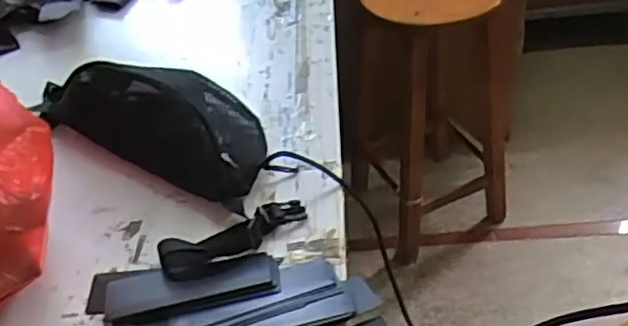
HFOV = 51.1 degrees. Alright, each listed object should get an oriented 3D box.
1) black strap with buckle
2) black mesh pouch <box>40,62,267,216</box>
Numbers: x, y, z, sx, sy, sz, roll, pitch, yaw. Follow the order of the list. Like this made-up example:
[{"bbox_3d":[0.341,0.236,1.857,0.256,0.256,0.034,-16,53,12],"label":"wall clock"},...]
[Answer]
[{"bbox_3d":[-0.074,0.072,0.625,0.144,0.024,0.053,-24,44,-17],"label":"black strap with buckle"},{"bbox_3d":[-0.178,-0.063,0.750,0.315,0.087,0.131,19,48,27],"label":"black mesh pouch"}]

